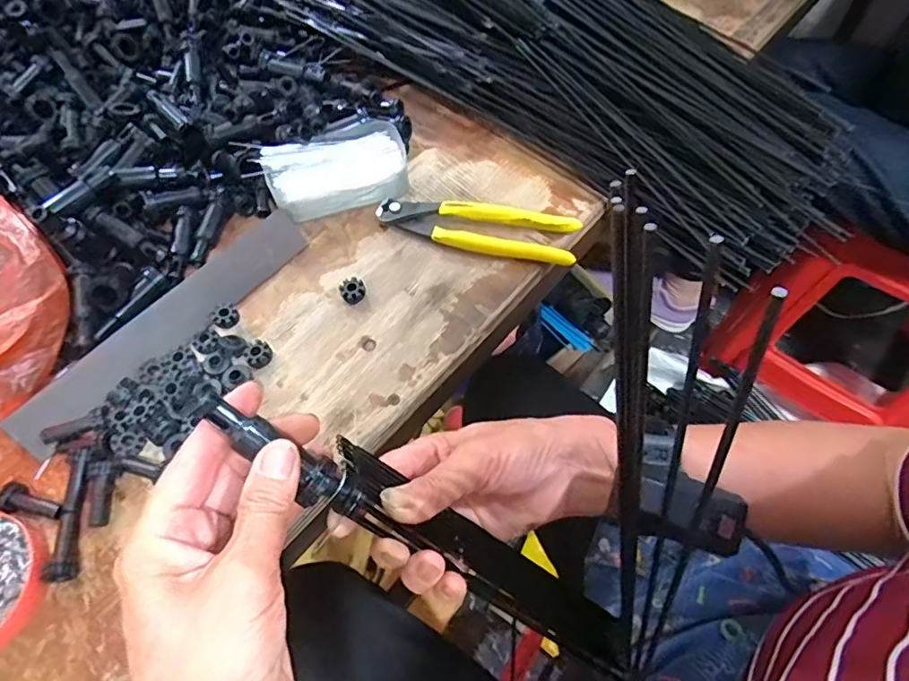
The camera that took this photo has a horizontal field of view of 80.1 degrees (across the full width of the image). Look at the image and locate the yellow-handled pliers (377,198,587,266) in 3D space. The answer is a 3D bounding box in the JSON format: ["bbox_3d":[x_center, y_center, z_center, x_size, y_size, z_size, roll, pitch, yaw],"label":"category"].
[{"bbox_3d":[0.017,-0.093,0.450,0.166,0.014,0.045,9,59,8],"label":"yellow-handled pliers"}]

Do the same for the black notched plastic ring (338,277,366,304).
[{"bbox_3d":[-0.079,-0.040,0.421,0.019,0.009,0.020,-1,58,2],"label":"black notched plastic ring"}]

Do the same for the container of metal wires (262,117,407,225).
[{"bbox_3d":[-0.102,-0.152,0.476,0.118,0.035,0.076,-16,59,-8],"label":"container of metal wires"}]

